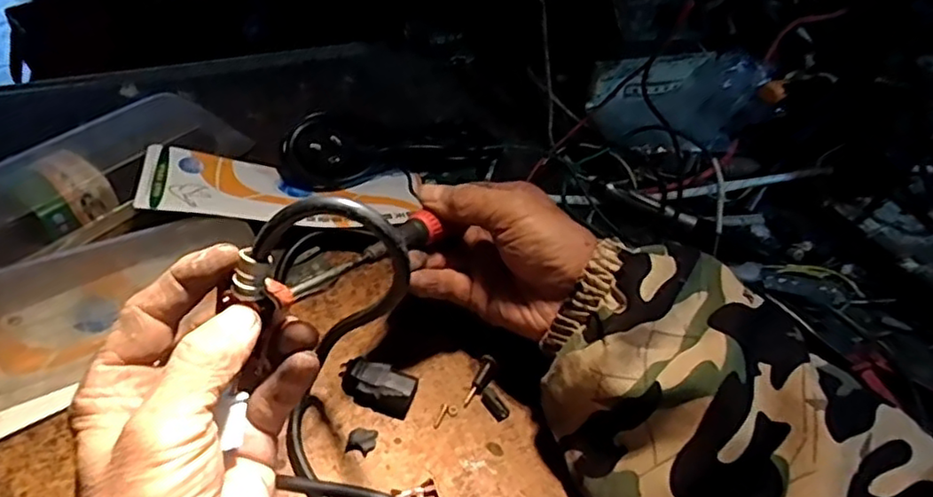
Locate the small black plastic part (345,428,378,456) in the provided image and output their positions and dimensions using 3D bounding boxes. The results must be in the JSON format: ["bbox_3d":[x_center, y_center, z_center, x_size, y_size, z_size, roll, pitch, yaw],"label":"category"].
[{"bbox_3d":[-0.059,0.109,0.363,0.016,0.006,0.015,8,46,3],"label":"small black plastic part"}]

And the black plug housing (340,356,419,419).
[{"bbox_3d":[-0.053,0.082,0.382,0.045,0.017,0.023,18,47,11],"label":"black plug housing"}]

